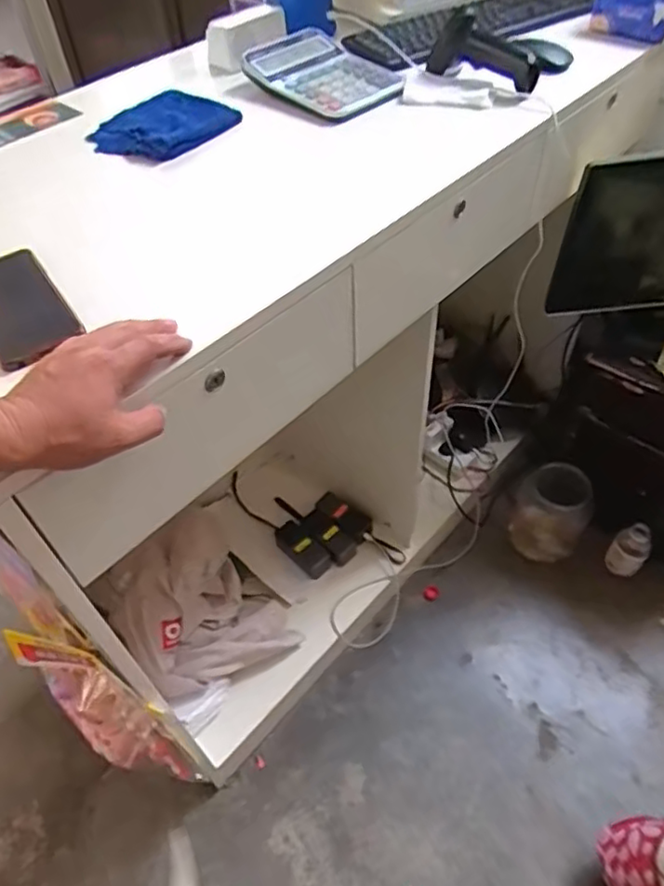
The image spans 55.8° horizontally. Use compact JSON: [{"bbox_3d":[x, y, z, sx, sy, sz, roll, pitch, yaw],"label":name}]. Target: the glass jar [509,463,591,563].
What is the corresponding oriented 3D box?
[{"bbox_3d":[0.495,0.157,1.425,0.140,0.219,0.127,3,50,6],"label":"glass jar"}]

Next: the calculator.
[{"bbox_3d":[-0.013,-0.514,0.879,0.210,0.047,0.166,35,59,28],"label":"calculator"}]

